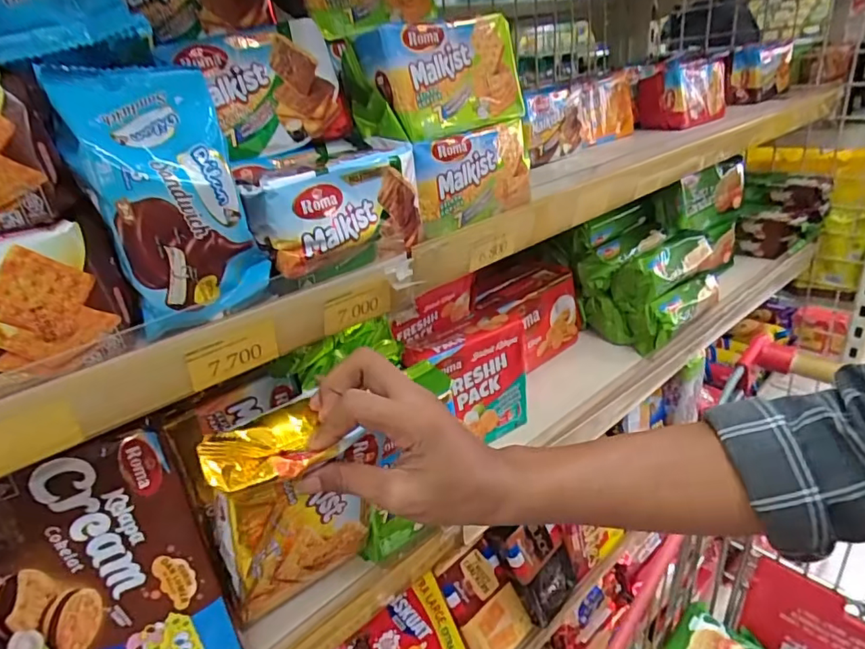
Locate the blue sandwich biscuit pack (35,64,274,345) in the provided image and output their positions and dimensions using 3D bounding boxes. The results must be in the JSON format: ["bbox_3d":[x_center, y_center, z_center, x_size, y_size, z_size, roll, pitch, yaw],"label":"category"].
[{"bbox_3d":[-0.136,-0.068,0.281,0.067,0.121,0.045,-24,31,-31],"label":"blue sandwich biscuit pack"}]

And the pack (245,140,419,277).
[{"bbox_3d":[-0.056,-0.070,0.341,0.035,0.063,0.113,17,35,39],"label":"pack"}]

